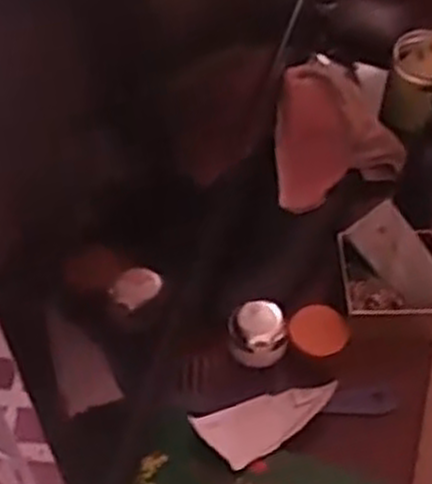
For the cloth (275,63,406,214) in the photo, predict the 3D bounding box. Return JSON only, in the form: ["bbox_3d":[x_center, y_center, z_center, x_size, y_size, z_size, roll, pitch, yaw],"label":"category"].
[{"bbox_3d":[0.143,-0.117,0.916,0.145,0.041,0.162,2,86,-13],"label":"cloth"}]

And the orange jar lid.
[{"bbox_3d":[0.102,0.087,0.795,0.056,0.008,0.050,-12,75,0],"label":"orange jar lid"}]

